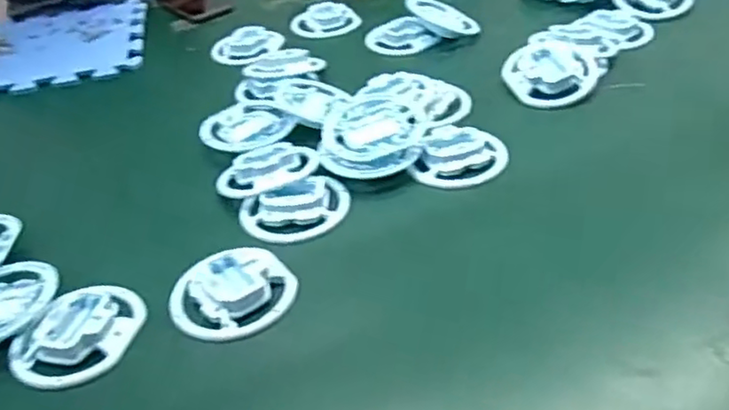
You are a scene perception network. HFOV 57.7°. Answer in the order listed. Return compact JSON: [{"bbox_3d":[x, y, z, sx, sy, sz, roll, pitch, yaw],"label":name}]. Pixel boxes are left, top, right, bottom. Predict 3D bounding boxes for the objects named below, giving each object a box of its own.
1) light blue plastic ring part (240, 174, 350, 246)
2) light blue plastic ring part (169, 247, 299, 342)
[{"bbox_3d":[-0.065,0.006,0.621,0.101,0.019,0.078,-12,37,-6],"label":"light blue plastic ring part"},{"bbox_3d":[-0.114,0.073,0.558,0.098,0.026,0.093,-5,37,4],"label":"light blue plastic ring part"}]

